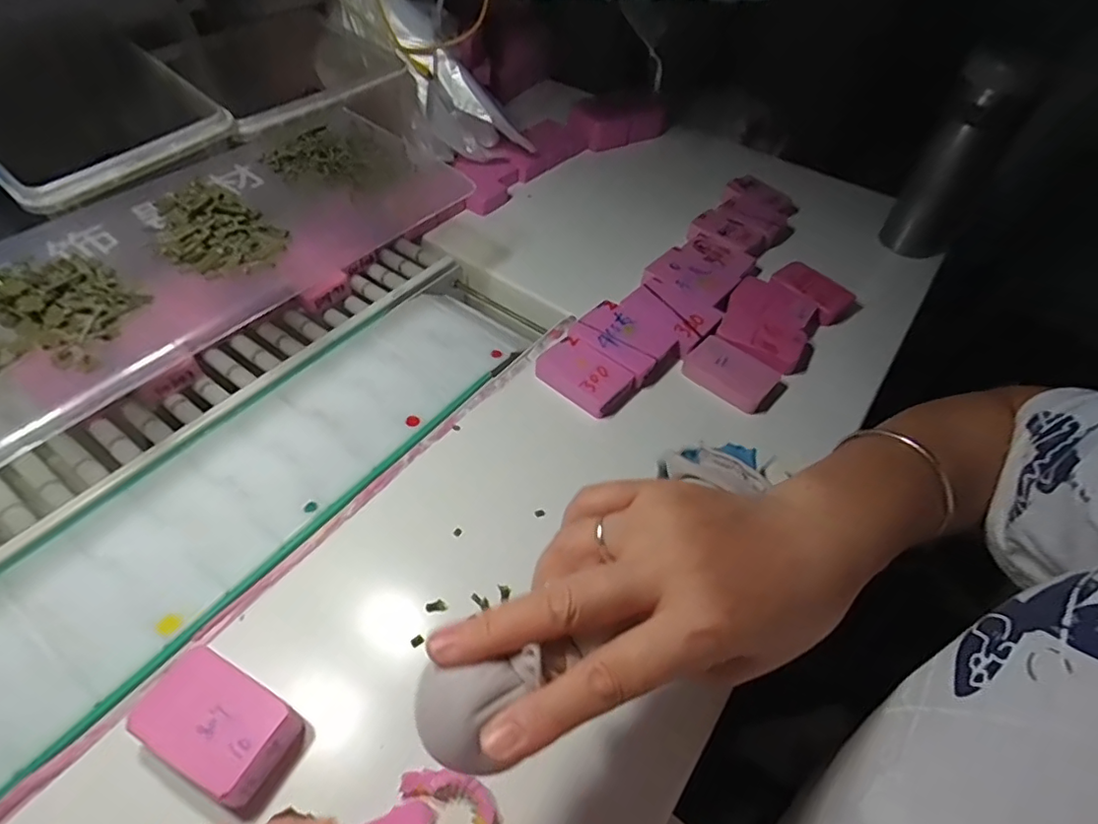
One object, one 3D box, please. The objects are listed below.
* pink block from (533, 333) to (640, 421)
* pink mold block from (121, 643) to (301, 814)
[{"bbox_3d":[0.030,-0.029,0.460,0.073,0.020,0.047,34,56,20],"label":"pink block"},{"bbox_3d":[-0.169,0.157,0.286,0.076,0.021,0.046,26,54,14],"label":"pink mold block"}]

